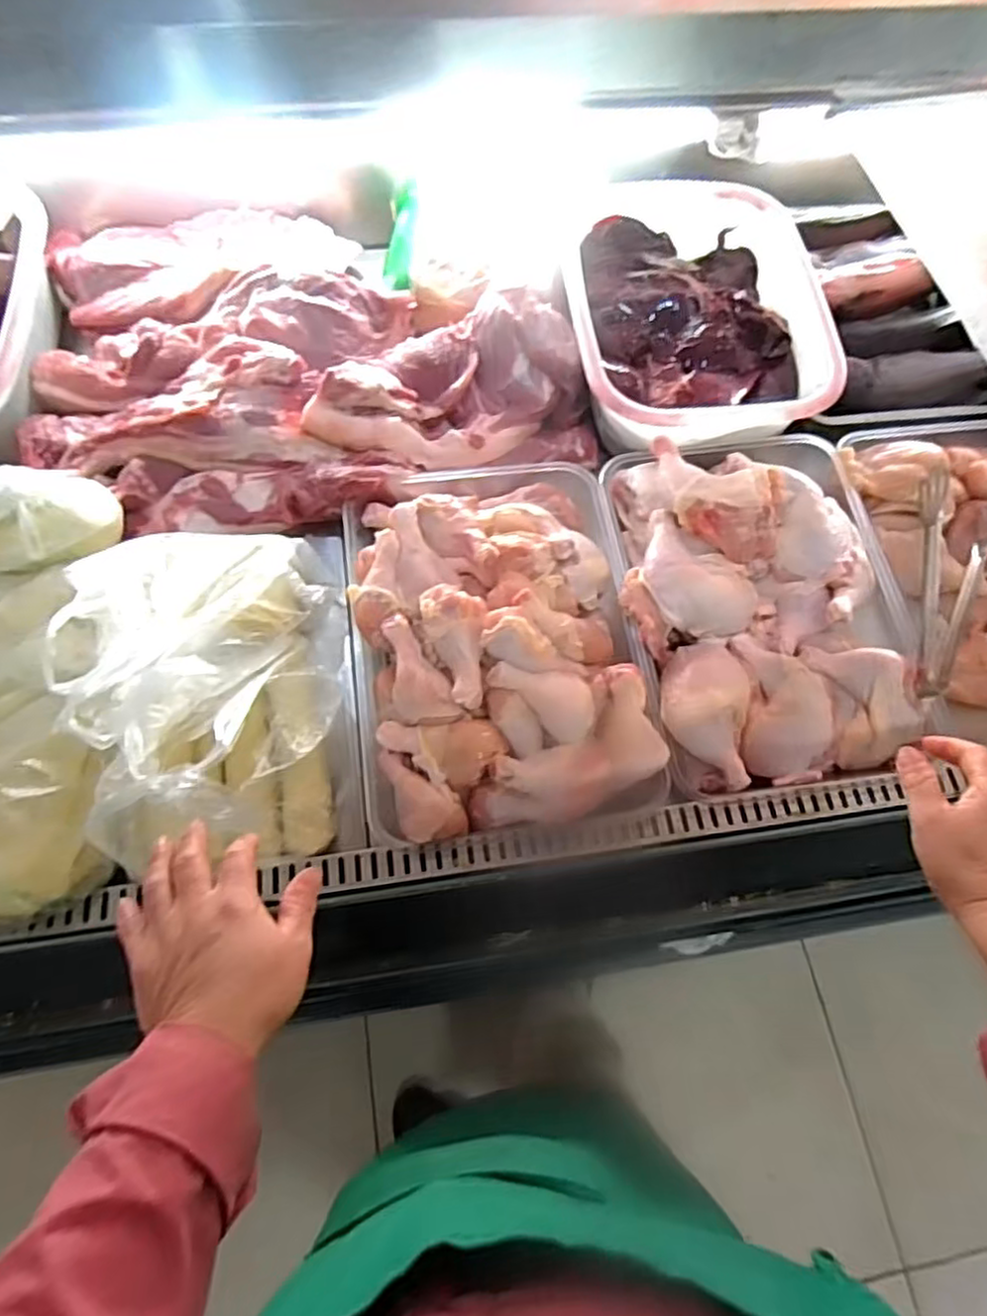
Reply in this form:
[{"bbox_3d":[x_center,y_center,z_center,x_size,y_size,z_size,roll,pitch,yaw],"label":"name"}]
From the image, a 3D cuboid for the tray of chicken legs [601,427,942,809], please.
[{"bbox_3d":[0.297,-0.073,0.743,0.304,0.099,0.405,-9,68,-7],"label":"tray of chicken legs"}]

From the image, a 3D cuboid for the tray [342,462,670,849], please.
[{"bbox_3d":[0.003,-0.036,0.716,0.299,0.094,0.415,-7,68,-6],"label":"tray"}]

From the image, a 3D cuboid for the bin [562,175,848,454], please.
[{"bbox_3d":[0.242,-0.455,0.862,0.306,0.077,0.429,-5,68,-5],"label":"bin"}]

